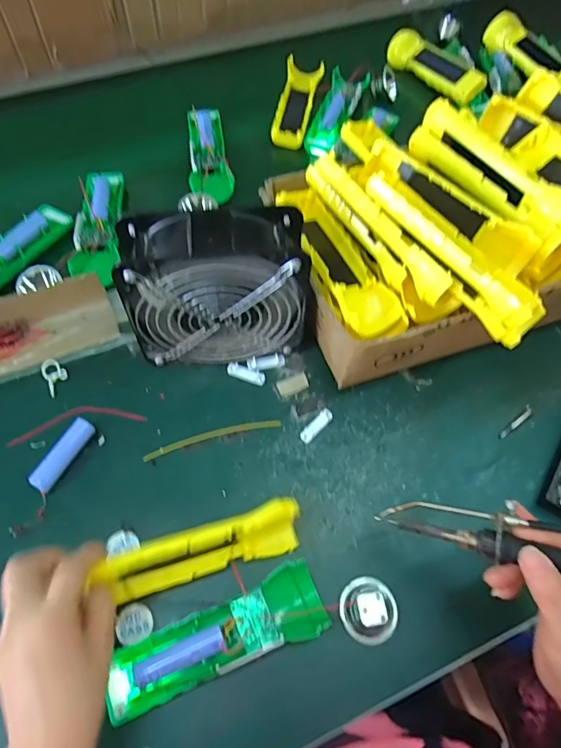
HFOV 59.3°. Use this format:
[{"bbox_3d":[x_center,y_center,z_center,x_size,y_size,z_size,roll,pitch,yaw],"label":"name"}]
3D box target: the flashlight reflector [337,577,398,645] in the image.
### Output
[{"bbox_3d":[0.069,0.178,0.373,0.042,0.026,0.046,1,61,-2],"label":"flashlight reflector"}]

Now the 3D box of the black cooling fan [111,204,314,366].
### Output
[{"bbox_3d":[-0.049,-0.071,0.433,0.156,0.149,0.064,-3,62,-4],"label":"black cooling fan"}]

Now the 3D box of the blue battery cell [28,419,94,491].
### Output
[{"bbox_3d":[-0.188,0.070,0.429,0.019,0.014,0.067,26,63,11],"label":"blue battery cell"}]

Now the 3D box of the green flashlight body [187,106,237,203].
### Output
[{"bbox_3d":[-0.091,-0.275,0.614,0.050,0.017,0.170,-9,62,-7],"label":"green flashlight body"}]

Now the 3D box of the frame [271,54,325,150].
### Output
[{"bbox_3d":[0.021,-0.378,0.684,0.050,0.019,0.166,12,62,4],"label":"frame"}]

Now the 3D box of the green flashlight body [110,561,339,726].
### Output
[{"bbox_3d":[-0.044,0.193,0.357,0.161,0.031,0.049,-21,64,-14],"label":"green flashlight body"}]

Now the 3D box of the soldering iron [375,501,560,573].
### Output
[{"bbox_3d":[0.170,0.116,0.316,0.217,0.021,0.024,9,59,30],"label":"soldering iron"}]

